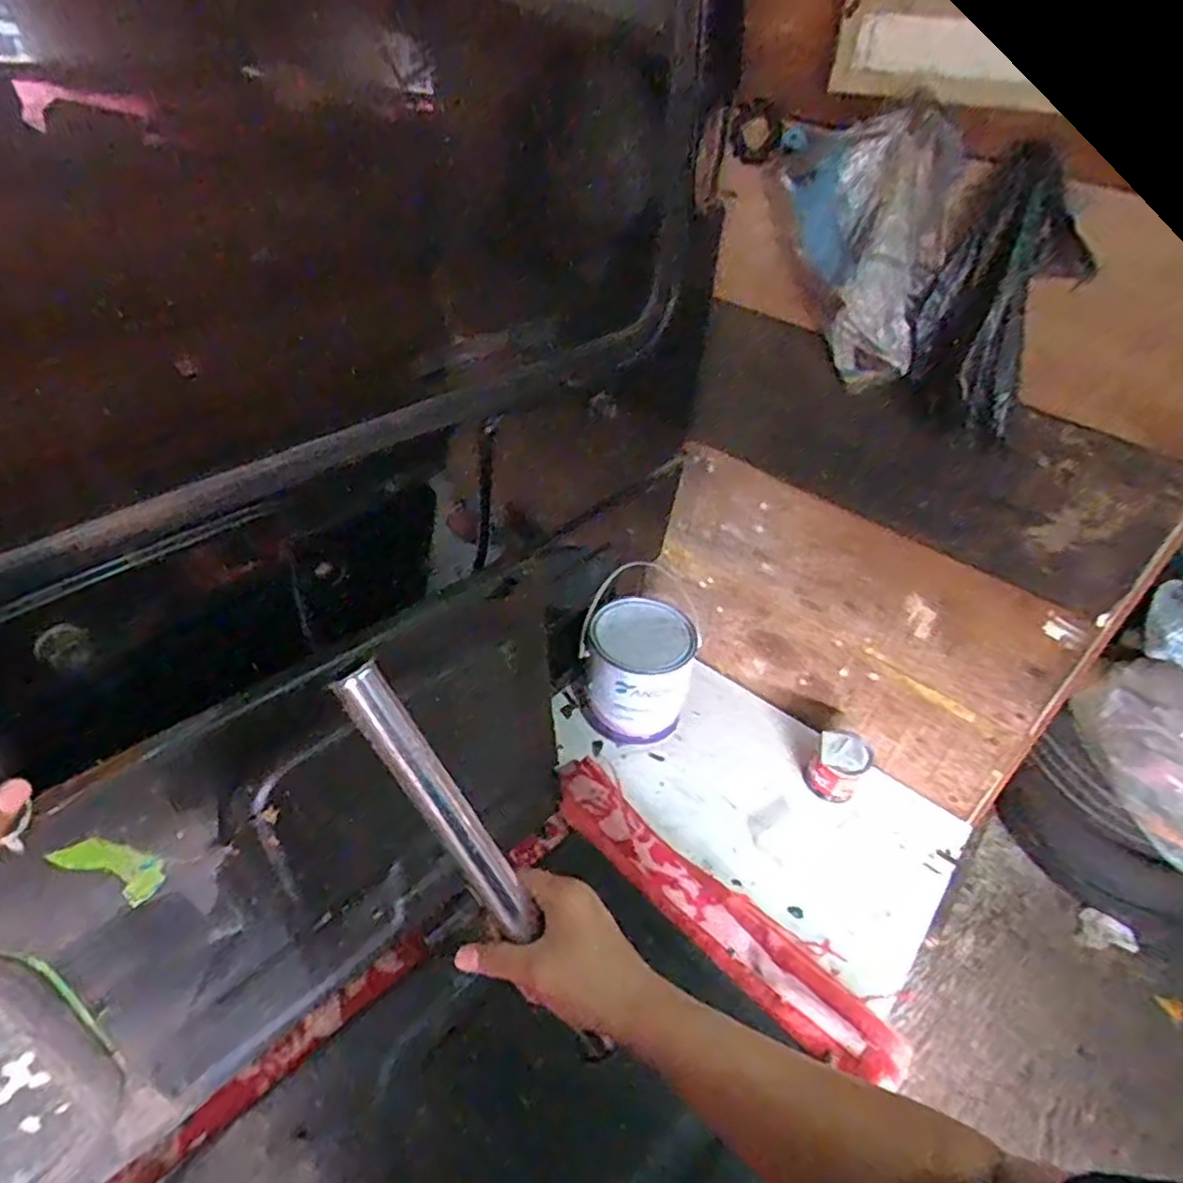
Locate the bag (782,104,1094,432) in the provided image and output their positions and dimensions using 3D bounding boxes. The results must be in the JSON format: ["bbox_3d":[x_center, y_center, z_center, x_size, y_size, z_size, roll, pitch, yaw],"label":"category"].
[{"bbox_3d":[0.306,-0.312,0.699,0.127,0.239,0.307,-9,41,-17],"label":"bag"}]

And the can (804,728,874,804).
[{"bbox_3d":[0.335,0.236,0.976,0.067,0.075,0.072,3,39,-3],"label":"can"}]

